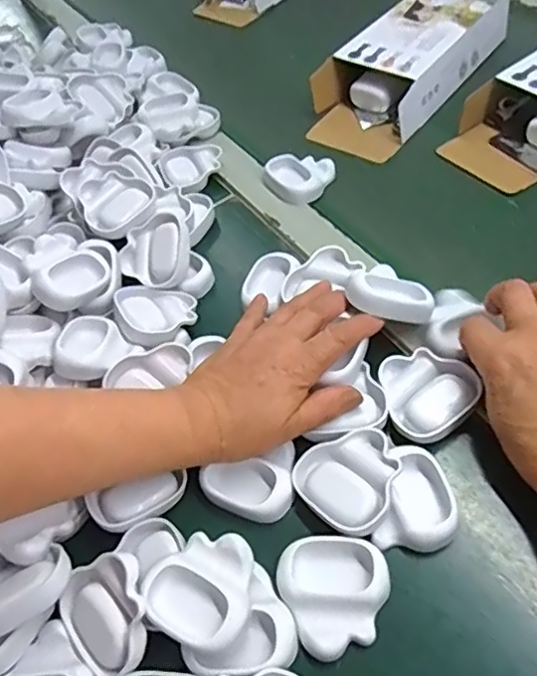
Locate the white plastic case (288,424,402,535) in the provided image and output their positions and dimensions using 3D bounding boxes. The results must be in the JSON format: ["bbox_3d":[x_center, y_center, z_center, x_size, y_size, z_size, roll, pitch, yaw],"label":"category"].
[{"bbox_3d":[0.052,0.085,0.379,0.059,0.021,0.061,-32,57,-20],"label":"white plastic case"}]

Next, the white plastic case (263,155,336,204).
[{"bbox_3d":[0.030,-0.154,0.579,0.059,0.016,0.059,-39,59,-24],"label":"white plastic case"}]

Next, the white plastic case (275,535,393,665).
[{"bbox_3d":[0.038,0.140,0.345,0.057,0.014,0.061,-17,53,-10],"label":"white plastic case"}]

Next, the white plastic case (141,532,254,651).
[{"bbox_3d":[-0.035,0.139,0.345,0.057,0.020,0.058,20,56,18],"label":"white plastic case"}]

